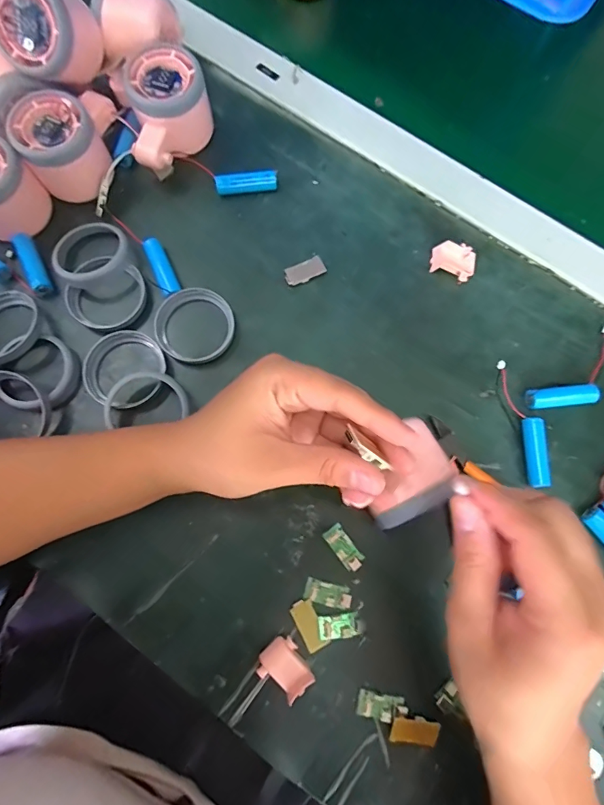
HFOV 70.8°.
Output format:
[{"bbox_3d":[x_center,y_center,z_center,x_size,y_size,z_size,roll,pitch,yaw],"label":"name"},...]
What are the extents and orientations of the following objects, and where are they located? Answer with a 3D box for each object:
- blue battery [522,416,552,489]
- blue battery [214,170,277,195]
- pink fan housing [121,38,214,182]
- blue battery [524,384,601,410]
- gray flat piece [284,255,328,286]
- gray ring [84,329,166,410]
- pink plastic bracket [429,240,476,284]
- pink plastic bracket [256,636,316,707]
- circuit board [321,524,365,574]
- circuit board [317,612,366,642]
[{"bbox_3d":[0.168,0.036,0.307,0.016,0.012,0.049,0,78,-1],"label":"blue battery"},{"bbox_3d":[-0.045,-0.179,0.348,0.050,0.013,0.013,-10,79,-3],"label":"blue battery"},{"bbox_3d":[-0.103,-0.228,0.337,0.058,0.050,0.079,-4,78,-2],"label":"pink fan housing"},{"bbox_3d":[0.192,-0.004,0.316,0.052,0.013,0.016,-6,78,-2],"label":"blue battery"},{"bbox_3d":[0.002,-0.104,0.337,0.032,0.005,0.015,-31,80,-7],"label":"gray flat piece"},{"bbox_3d":[-0.131,-0.024,0.315,0.057,0.011,0.059,0,78,-1],"label":"gray ring"},{"bbox_3d":[0.121,-0.112,0.338,0.034,0.011,0.028,17,79,3],"label":"pink plastic bracket"},{"bbox_3d":[-0.012,0.171,0.273,0.028,0.015,0.032,-42,82,-8],"label":"pink plastic bracket"},{"bbox_3d":[0.030,0.101,0.295,0.014,0.004,0.032,-36,81,-8],"label":"circuit board"},{"bbox_3d":[0.026,0.149,0.283,0.030,0.004,0.015,-7,78,-2],"label":"circuit board"}]

